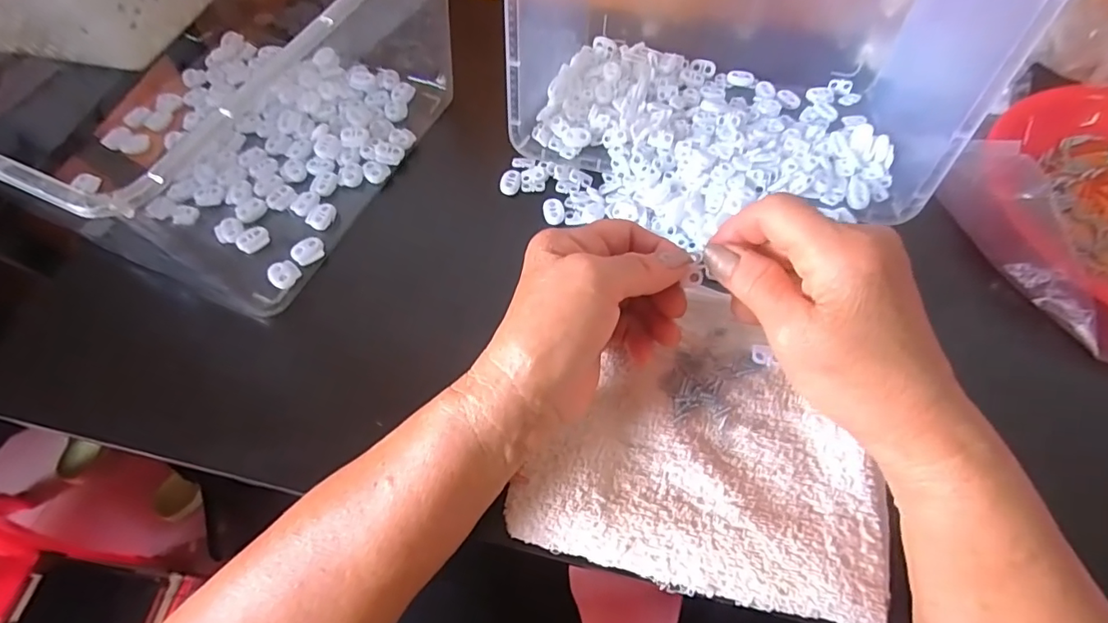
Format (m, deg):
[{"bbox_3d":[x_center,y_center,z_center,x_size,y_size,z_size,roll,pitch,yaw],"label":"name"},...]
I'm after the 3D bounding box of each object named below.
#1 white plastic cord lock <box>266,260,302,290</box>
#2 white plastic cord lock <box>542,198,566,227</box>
[{"bbox_3d":[-0.190,-0.027,0.366,0.022,0.006,0.019,39,68,21],"label":"white plastic cord lock"},{"bbox_3d":[0.000,-0.074,0.389,0.016,0.004,0.026,-8,61,-3],"label":"white plastic cord lock"}]

